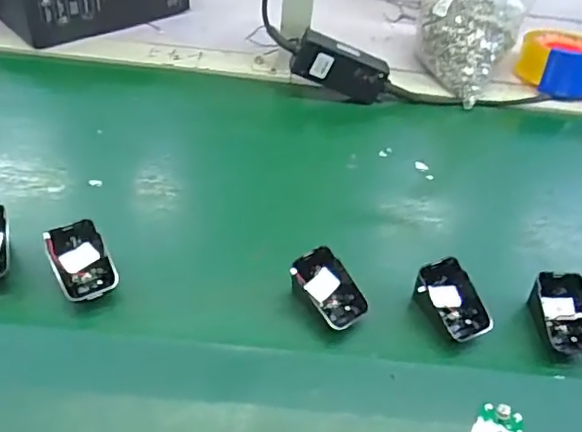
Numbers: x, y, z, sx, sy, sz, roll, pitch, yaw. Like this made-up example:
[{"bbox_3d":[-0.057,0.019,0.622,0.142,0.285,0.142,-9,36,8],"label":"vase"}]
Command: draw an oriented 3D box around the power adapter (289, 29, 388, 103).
[{"bbox_3d":[0.061,-0.179,0.707,0.116,0.054,0.026,19,42,-17],"label":"power adapter"}]

